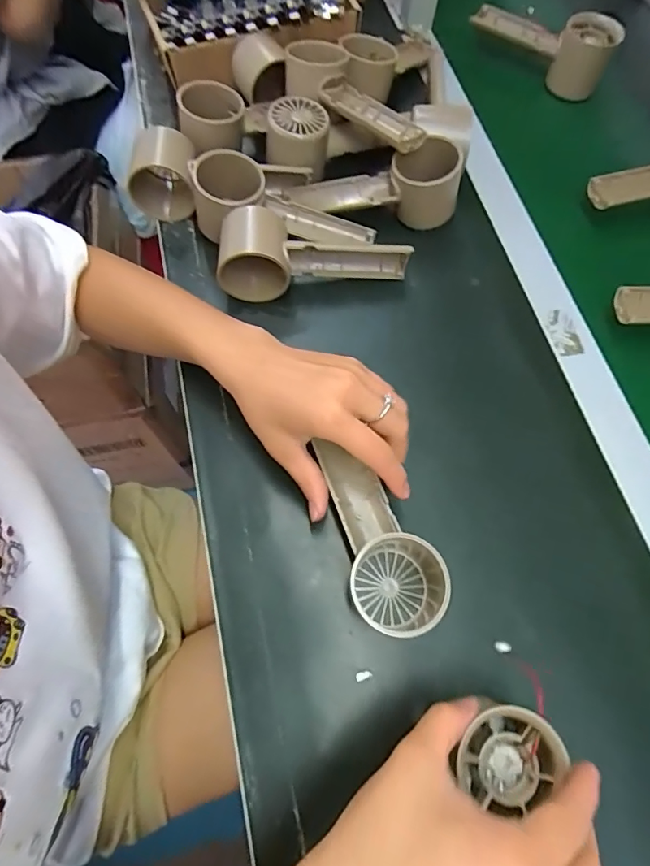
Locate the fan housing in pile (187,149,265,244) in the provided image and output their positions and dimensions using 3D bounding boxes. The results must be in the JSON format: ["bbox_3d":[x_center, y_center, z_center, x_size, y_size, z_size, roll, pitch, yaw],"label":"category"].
[{"bbox_3d":[-0.085,-0.202,0.408,0.064,0.060,0.060,-1,68,0],"label":"fan housing in pile"}]

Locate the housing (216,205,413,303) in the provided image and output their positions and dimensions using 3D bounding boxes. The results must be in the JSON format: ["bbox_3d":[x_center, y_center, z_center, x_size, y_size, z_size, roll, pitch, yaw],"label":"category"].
[{"bbox_3d":[-0.011,-0.153,0.397,0.160,0.049,0.061,-8,68,-3],"label":"housing"}]

